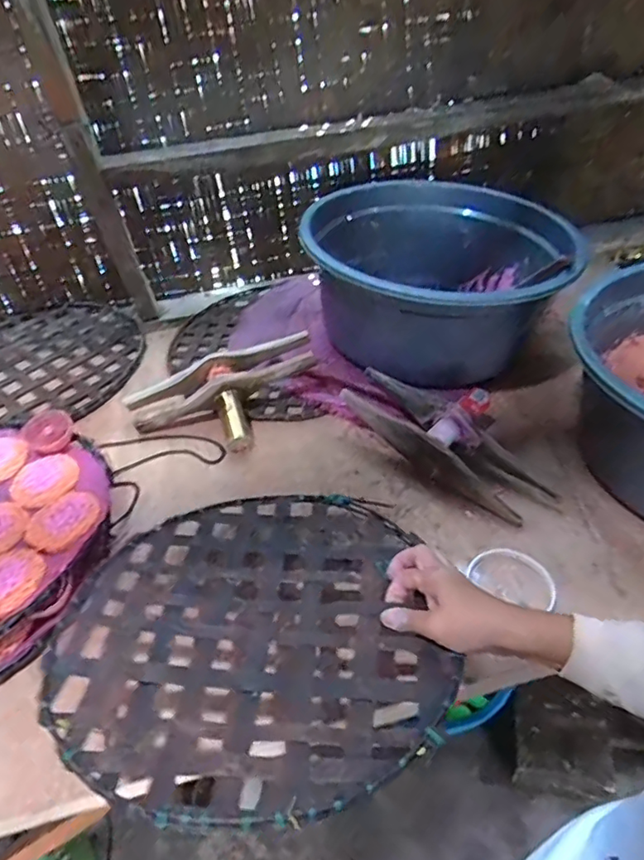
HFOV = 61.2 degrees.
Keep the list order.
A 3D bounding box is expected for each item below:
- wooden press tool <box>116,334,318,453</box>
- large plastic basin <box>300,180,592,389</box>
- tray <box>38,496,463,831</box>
[{"bbox_3d":[-0.137,-0.040,0.761,0.277,0.081,0.133,-20,42,6],"label":"wooden press tool"},{"bbox_3d":[0.181,-0.234,0.852,0.388,0.185,0.398,10,44,17],"label":"large plastic basin"},{"bbox_3d":[-0.065,0.170,0.491,0.314,0.014,0.337,-1,27,0],"label":"tray"}]

